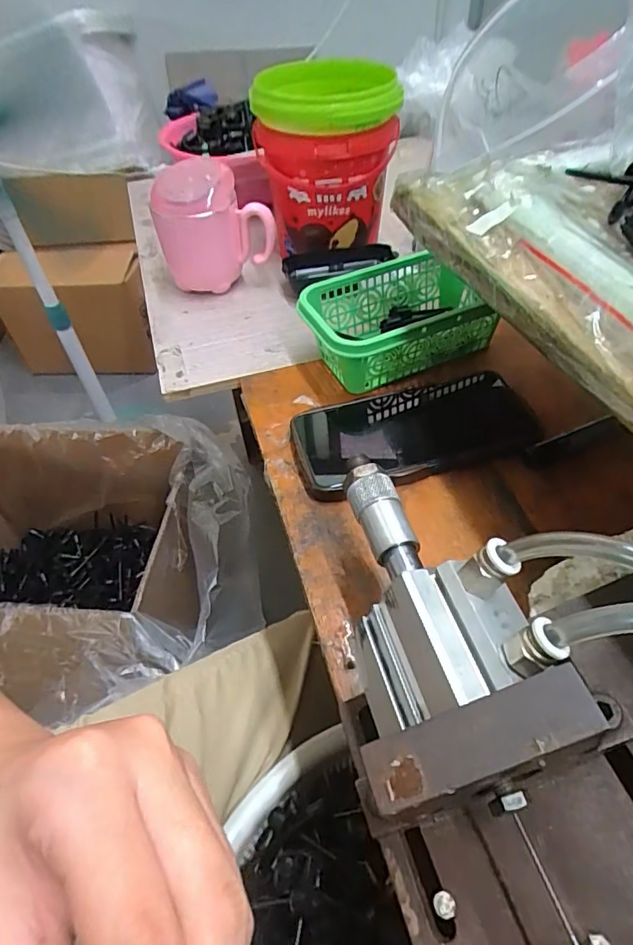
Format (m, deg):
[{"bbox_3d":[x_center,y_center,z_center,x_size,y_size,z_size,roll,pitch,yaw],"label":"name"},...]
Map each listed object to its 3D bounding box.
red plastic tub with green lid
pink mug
[{"bbox_3d":[0.009,-0.296,0.507,0.123,0.159,0.115,-2,49,2],"label":"red plastic tub with green lid"},{"bbox_3d":[-0.097,-0.235,0.498,0.110,0.104,0.075,-7,49,-3],"label":"pink mug"}]

